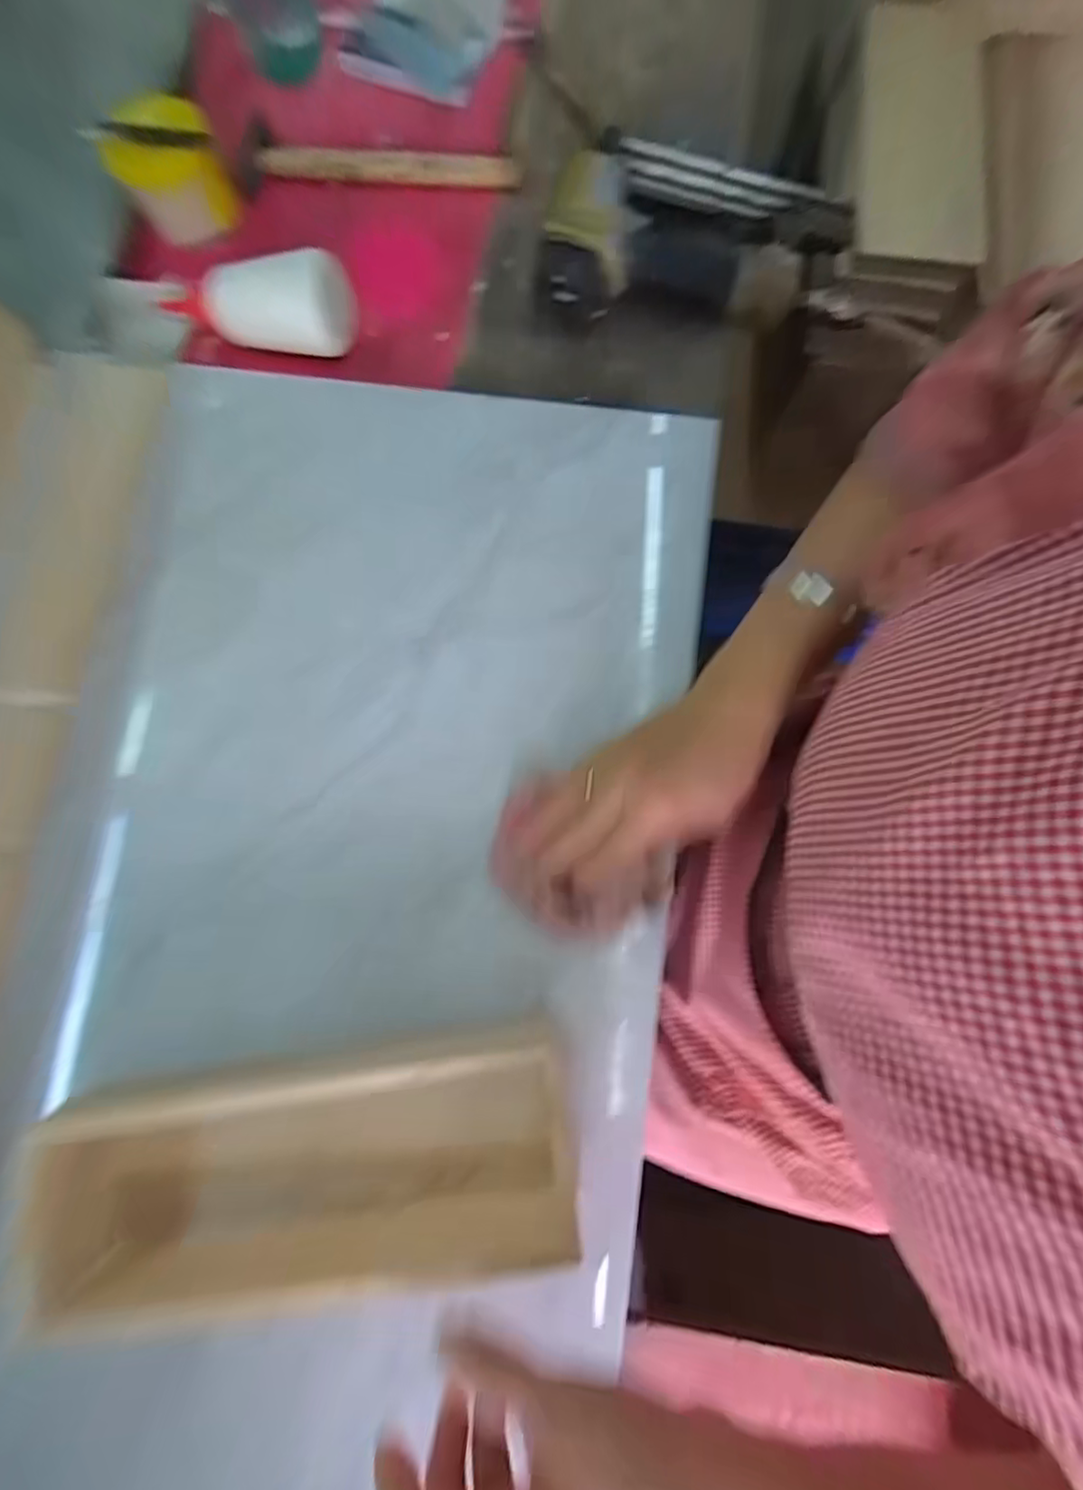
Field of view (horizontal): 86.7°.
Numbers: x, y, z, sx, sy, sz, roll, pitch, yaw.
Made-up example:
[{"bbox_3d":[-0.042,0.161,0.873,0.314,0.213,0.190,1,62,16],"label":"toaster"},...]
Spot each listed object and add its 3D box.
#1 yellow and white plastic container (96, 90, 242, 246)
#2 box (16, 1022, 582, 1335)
[{"bbox_3d":[-0.301,-0.471,0.468,0.079,0.050,0.071,2,78,2],"label":"yellow and white plastic container"},{"bbox_3d":[-0.133,0.230,0.320,0.285,0.070,0.102,-9,78,-1],"label":"box"}]

